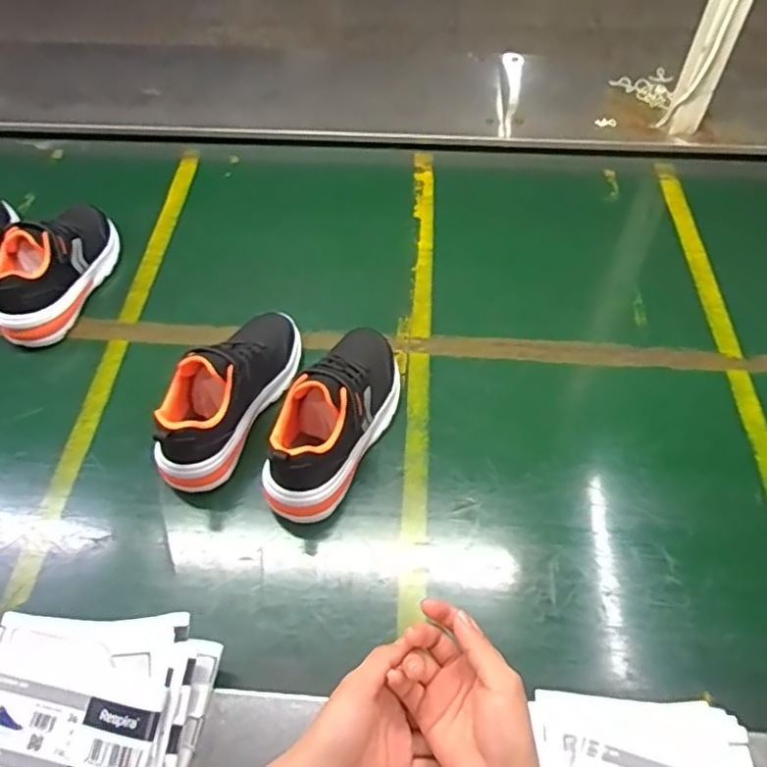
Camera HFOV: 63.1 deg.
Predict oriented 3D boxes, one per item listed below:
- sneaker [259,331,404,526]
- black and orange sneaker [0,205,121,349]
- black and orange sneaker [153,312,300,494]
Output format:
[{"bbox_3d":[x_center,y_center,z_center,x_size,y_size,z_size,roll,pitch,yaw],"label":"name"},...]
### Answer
[{"bbox_3d":[-0.044,0.028,0.609,0.075,0.106,0.213,19,58,14],"label":"sneaker"},{"bbox_3d":[-0.393,-0.148,0.752,0.078,0.102,0.203,4,56,5],"label":"black and orange sneaker"},{"bbox_3d":[-0.154,-0.002,0.625,0.066,0.093,0.208,19,58,14],"label":"black and orange sneaker"}]

